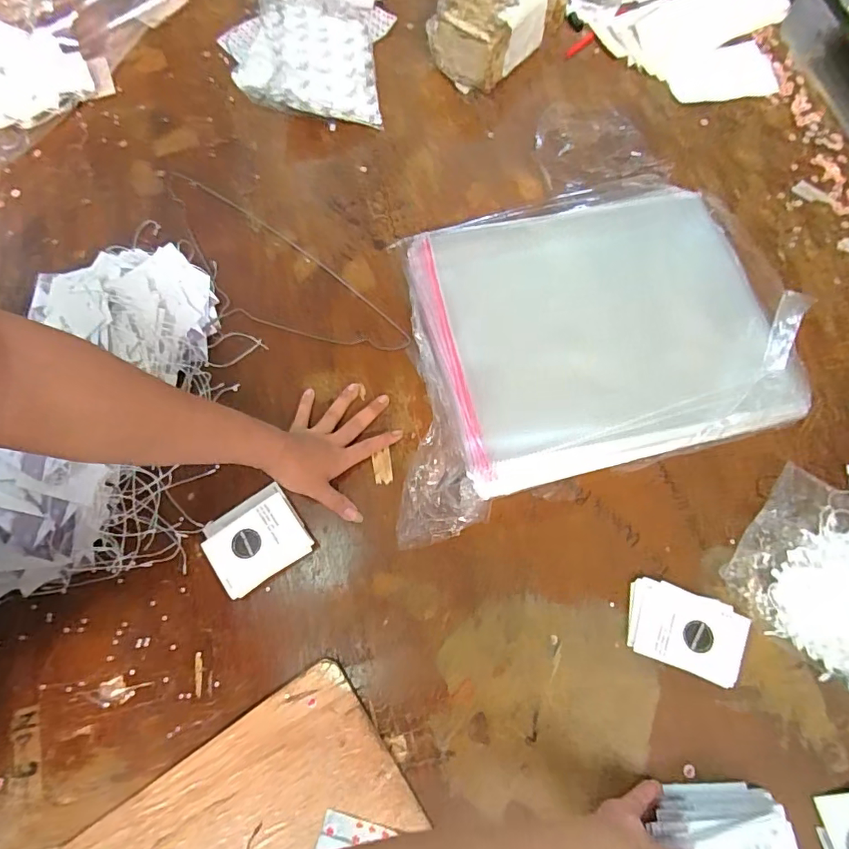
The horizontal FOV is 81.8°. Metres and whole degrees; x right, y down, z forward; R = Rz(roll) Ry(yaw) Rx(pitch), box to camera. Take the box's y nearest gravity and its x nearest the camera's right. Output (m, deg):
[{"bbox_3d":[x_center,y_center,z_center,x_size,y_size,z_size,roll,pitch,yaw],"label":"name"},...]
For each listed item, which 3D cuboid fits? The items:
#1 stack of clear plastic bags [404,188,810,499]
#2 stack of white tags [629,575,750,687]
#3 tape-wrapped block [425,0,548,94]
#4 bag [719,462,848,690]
[{"bbox_3d":[0.199,-0.117,0.565,0.398,0.042,0.327,-13,73,-3],"label":"stack of clear plastic bags"},{"bbox_3d":[0.260,0.204,0.487,0.108,0.017,0.074,19,73,7],"label":"stack of white tags"},{"bbox_3d":[0.110,-0.584,0.710,0.117,0.088,0.202,39,77,12],"label":"tape-wrapped block"},{"bbox_3d":[0.415,0.153,0.492,0.175,0.030,0.171,37,76,12],"label":"bag"}]

